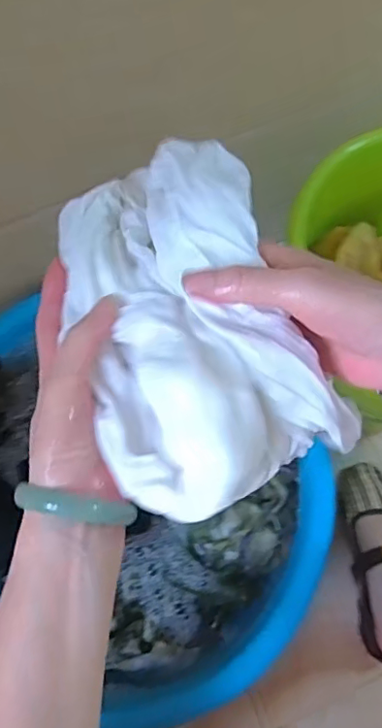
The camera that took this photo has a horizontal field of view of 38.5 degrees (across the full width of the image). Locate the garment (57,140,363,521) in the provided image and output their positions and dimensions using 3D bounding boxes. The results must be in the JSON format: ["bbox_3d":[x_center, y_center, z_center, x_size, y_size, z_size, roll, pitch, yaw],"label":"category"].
[{"bbox_3d":[-0.006,-0.030,0.316,0.134,0.062,0.220,-22,72,-6],"label":"garment"}]

